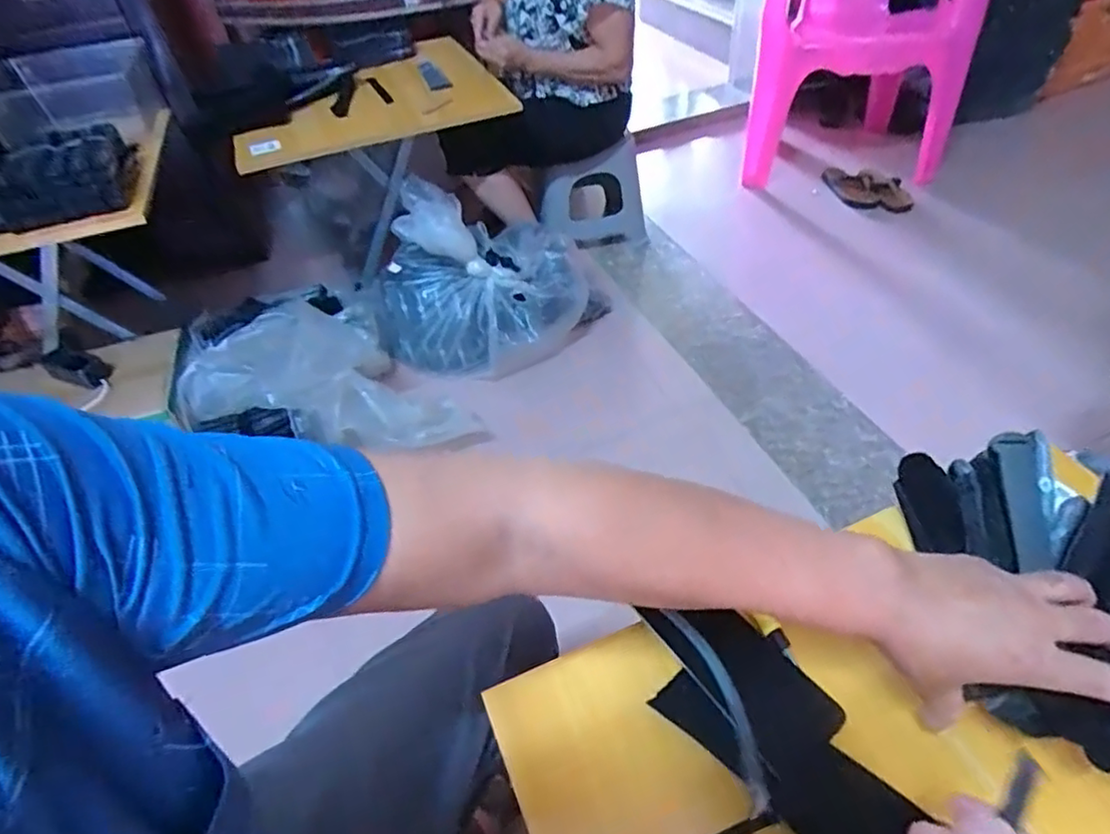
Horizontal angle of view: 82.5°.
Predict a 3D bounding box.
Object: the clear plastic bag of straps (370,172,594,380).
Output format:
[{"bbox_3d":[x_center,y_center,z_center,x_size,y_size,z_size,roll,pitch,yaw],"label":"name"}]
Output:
[{"bbox_3d":[-0.160,-0.319,1.476,0.522,0.361,0.303,-11,46,-5],"label":"clear plastic bag of straps"}]

